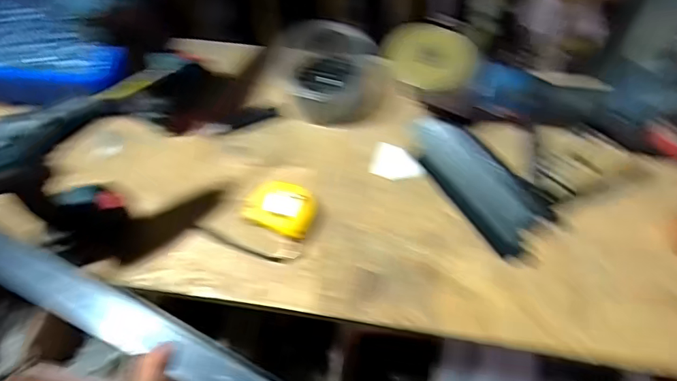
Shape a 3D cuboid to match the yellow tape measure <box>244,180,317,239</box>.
[{"bbox_3d":[-0.067,0.024,0.586,0.082,0.039,0.061,13,67,7],"label":"yellow tape measure"}]

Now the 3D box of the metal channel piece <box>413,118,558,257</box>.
[{"bbox_3d":[0.169,-0.017,0.601,0.084,0.026,0.197,-39,70,-15],"label":"metal channel piece"}]

